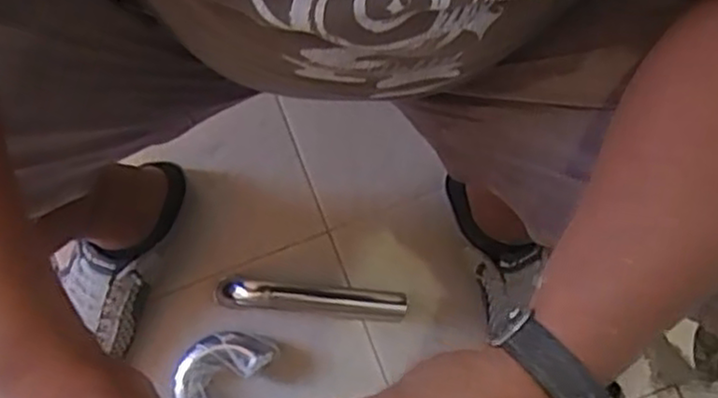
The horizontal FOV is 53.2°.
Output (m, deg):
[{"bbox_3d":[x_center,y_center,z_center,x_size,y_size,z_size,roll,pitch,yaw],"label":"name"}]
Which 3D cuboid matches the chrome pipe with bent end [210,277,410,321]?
[{"bbox_3d":[-0.053,0.110,0.790,0.207,0.029,0.035,6,80,0],"label":"chrome pipe with bent end"}]

